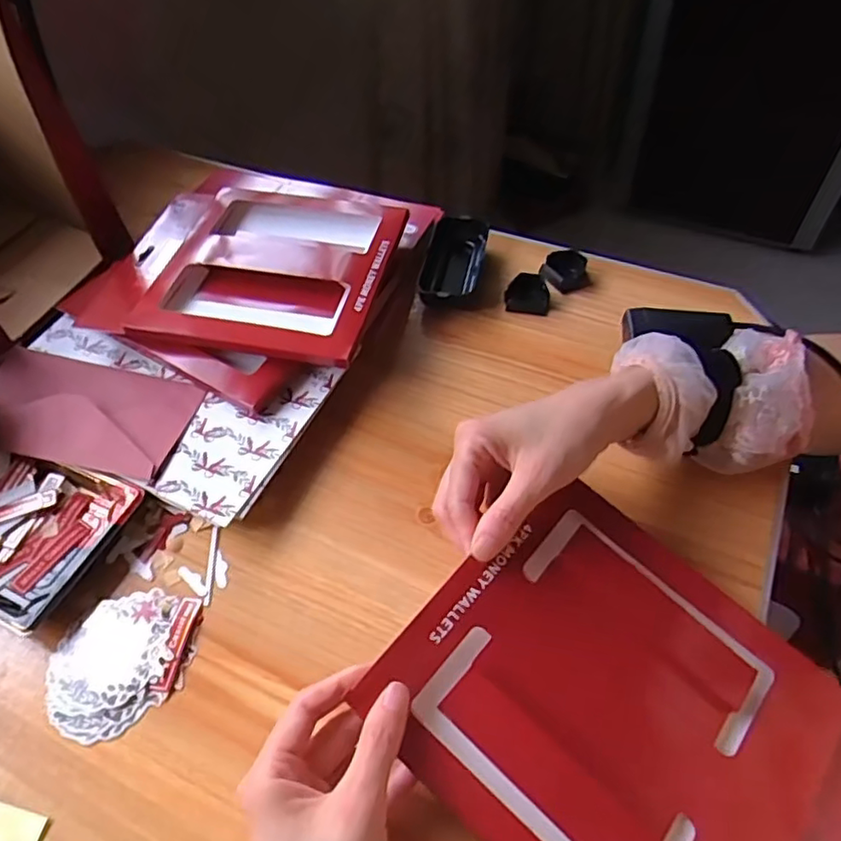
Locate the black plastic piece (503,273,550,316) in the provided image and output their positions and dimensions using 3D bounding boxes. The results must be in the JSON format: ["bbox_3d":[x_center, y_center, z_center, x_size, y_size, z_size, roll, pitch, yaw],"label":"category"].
[{"bbox_3d":[0.095,-0.112,0.543,0.039,0.018,0.032,7,55,8],"label":"black plastic piece"}]

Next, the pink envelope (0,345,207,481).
[{"bbox_3d":[-0.263,-0.009,0.472,0.173,0.013,0.088,12,53,11],"label":"pink envelope"}]

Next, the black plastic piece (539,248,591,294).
[{"bbox_3d":[0.135,-0.139,0.562,0.039,0.021,0.038,-2,54,2],"label":"black plastic piece"}]

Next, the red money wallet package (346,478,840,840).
[{"bbox_3d":[0.115,0.160,0.328,0.238,0.011,0.192,41,62,13],"label":"red money wallet package"}]

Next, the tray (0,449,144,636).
[{"bbox_3d":[-0.295,0.070,0.436,0.157,0.020,0.109,20,58,17],"label":"tray"}]

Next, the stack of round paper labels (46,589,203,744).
[{"bbox_3d":[-0.187,0.150,0.385,0.091,0.005,0.084,-11,54,-5],"label":"stack of round paper labels"}]

